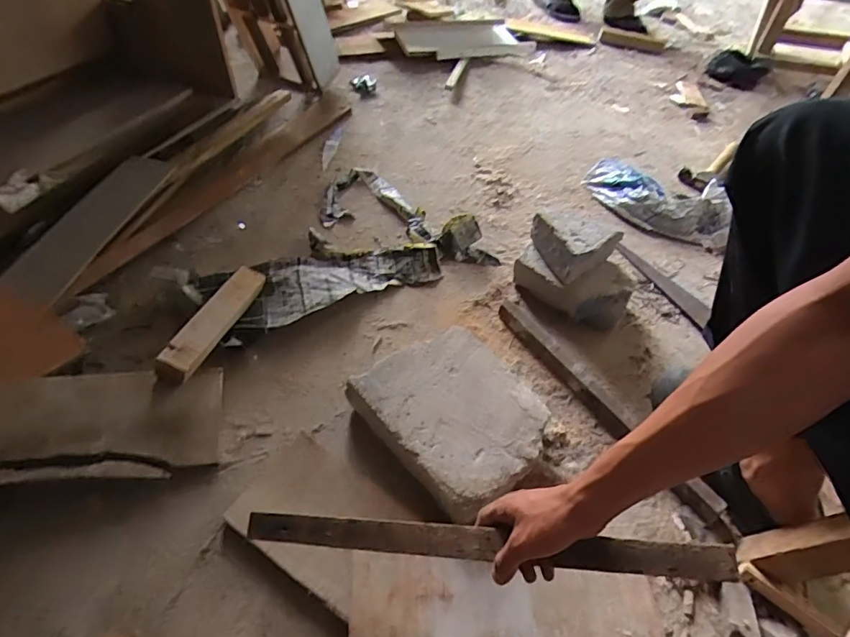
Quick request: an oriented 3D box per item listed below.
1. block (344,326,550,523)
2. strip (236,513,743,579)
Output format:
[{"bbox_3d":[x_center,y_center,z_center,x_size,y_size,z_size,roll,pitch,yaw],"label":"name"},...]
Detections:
[{"bbox_3d":[0.044,0.139,0.706,0.205,0.066,0.244,-31,59,-26],"label":"block"},{"bbox_3d":[0.041,0.229,0.499,0.487,0.008,0.031,-2,74,13],"label":"strip"}]

